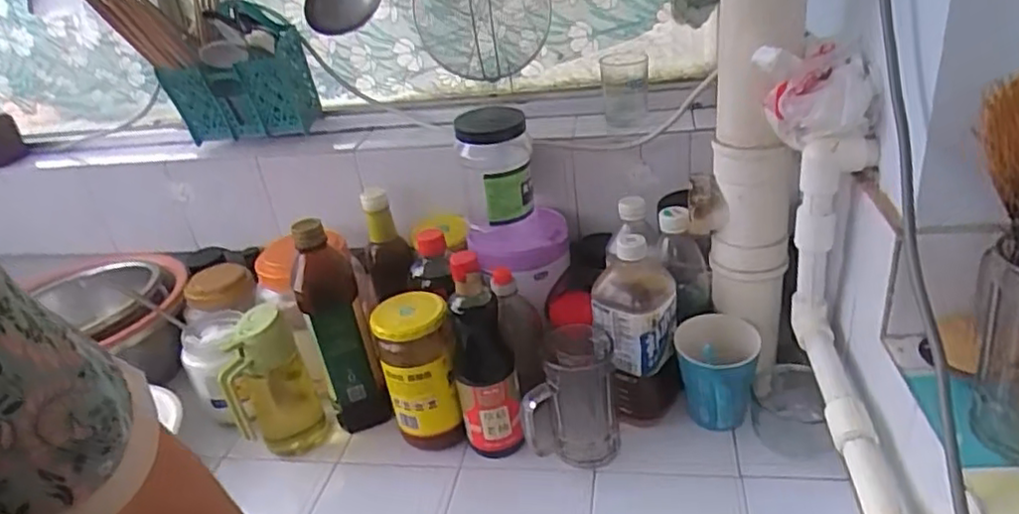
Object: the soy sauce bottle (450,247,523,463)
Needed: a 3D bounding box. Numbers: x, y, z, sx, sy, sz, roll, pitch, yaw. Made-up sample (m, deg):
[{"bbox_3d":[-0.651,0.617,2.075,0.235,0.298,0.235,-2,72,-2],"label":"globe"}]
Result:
[{"bbox_3d":[-0.029,0.110,0.703,0.064,0.234,0.056,-10,28,-5],"label":"soy sauce bottle"}]

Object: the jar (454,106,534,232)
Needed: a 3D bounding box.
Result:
[{"bbox_3d":[-0.016,-0.107,0.813,0.083,0.130,0.077,-6,28,3],"label":"jar"}]

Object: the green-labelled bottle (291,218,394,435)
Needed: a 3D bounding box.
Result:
[{"bbox_3d":[-0.204,0.085,0.784,0.066,0.264,0.067,-20,30,-22],"label":"green-labelled bottle"}]

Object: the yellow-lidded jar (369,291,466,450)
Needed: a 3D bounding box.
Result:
[{"bbox_3d":[-0.099,0.137,0.758,0.078,0.180,0.078,-6,28,3],"label":"yellow-lidded jar"}]

